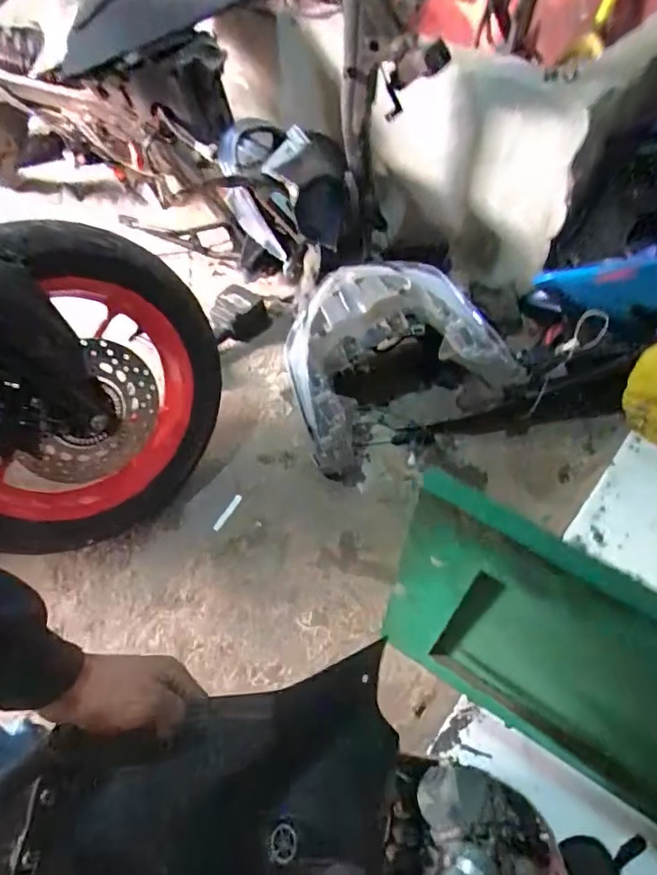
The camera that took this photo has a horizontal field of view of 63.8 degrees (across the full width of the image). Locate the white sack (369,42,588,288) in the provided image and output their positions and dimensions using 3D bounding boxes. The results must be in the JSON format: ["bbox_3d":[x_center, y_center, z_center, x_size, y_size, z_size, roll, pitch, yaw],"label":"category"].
[{"bbox_3d":[0.297,-0.529,1.129,0.403,0.434,0.162,21,59,13],"label":"white sack"}]

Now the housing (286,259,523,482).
[{"bbox_3d":[0.094,-0.159,1.060,0.394,0.215,0.379,-29,62,-18],"label":"housing"}]

